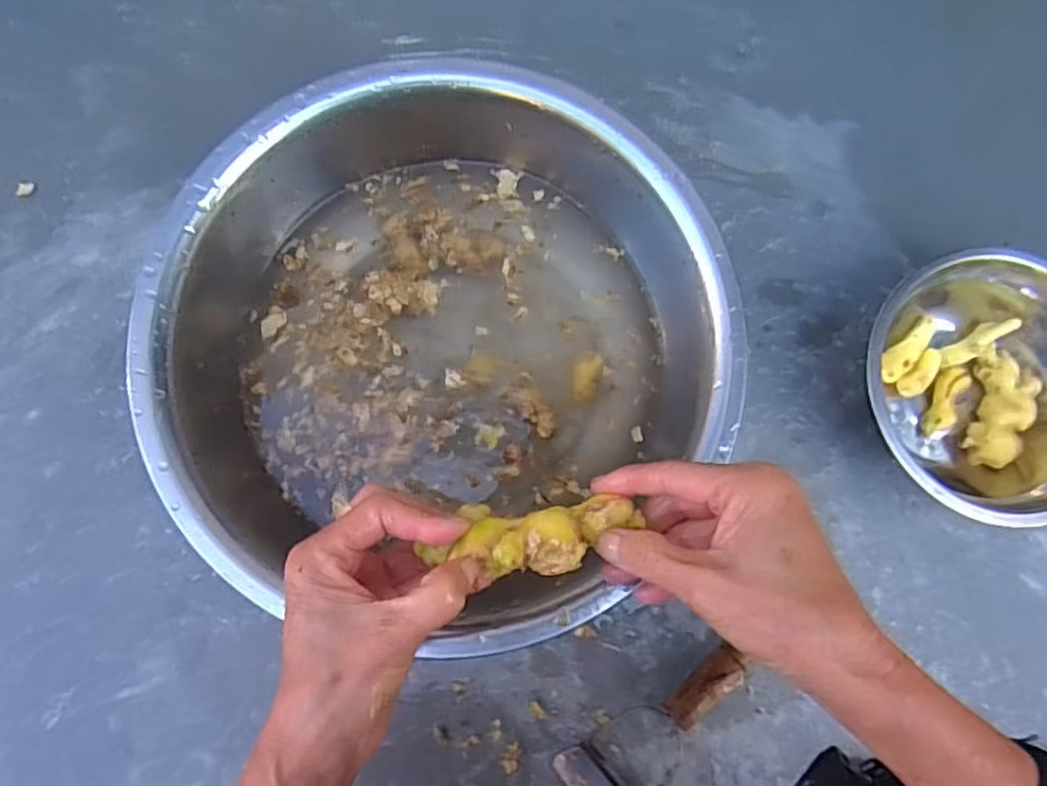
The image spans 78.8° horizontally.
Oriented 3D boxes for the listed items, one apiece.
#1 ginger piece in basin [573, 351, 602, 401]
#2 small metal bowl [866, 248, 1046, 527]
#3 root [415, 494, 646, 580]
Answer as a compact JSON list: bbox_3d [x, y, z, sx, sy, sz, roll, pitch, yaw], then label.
[{"bbox_3d":[0.042,-0.011,0.423,0.016,0.010,0.030,11,81,-1],"label":"ginger piece in basin"},{"bbox_3d":[0.303,0.001,0.431,0.167,0.059,0.167,-12,82,-5],"label":"small metal bowl"},{"bbox_3d":[0.005,0.065,0.290,0.100,0.027,0.033,-8,82,-4],"label":"root"}]

